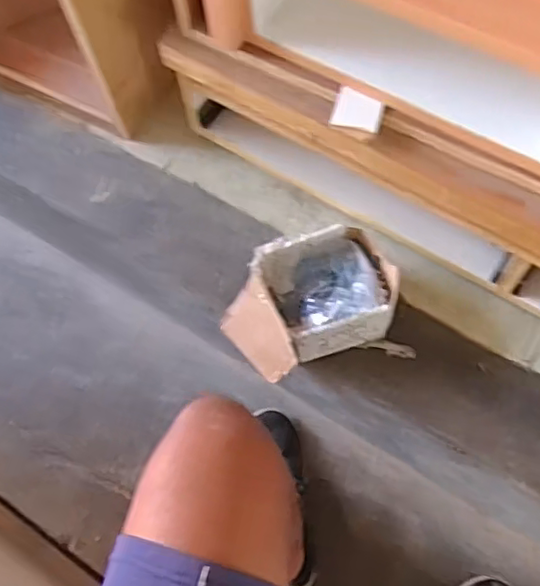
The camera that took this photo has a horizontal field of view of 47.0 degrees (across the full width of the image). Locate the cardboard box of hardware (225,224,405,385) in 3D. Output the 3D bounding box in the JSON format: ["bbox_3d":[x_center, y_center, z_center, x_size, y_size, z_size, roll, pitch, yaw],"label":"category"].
[{"bbox_3d":[0.047,0.005,0.793,0.210,0.089,0.150,-19,66,-6],"label":"cardboard box of hardware"}]

